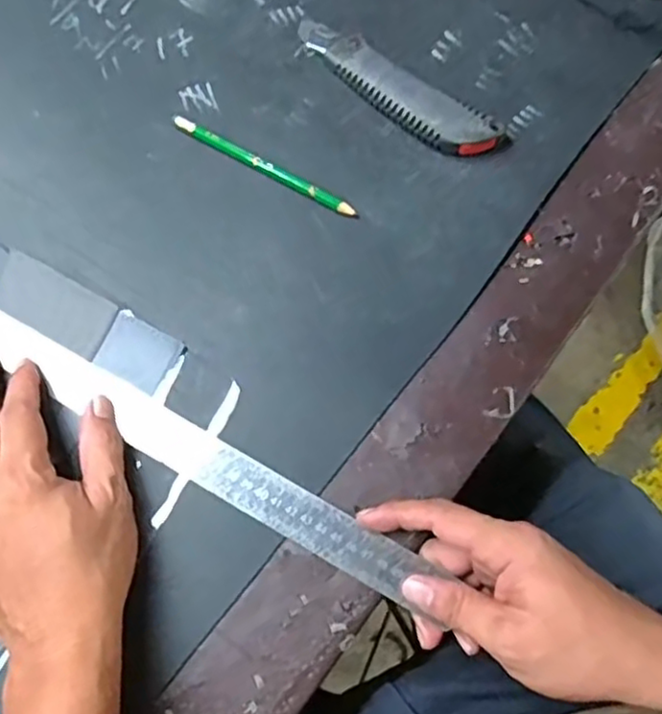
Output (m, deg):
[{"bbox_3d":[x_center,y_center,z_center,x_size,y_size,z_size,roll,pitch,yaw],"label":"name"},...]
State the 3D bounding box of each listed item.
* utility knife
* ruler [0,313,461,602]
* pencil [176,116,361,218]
[{"bbox_3d":[0.042,-0.183,0.447,0.160,0.018,0.042,39,78,9],"label":"utility knife"},{"bbox_3d":[-0.168,0.007,0.407,0.485,0.009,0.026,29,76,7],"label":"ruler"},{"bbox_3d":[-0.043,-0.124,0.438,0.135,0.007,0.008,30,77,7],"label":"pencil"}]

